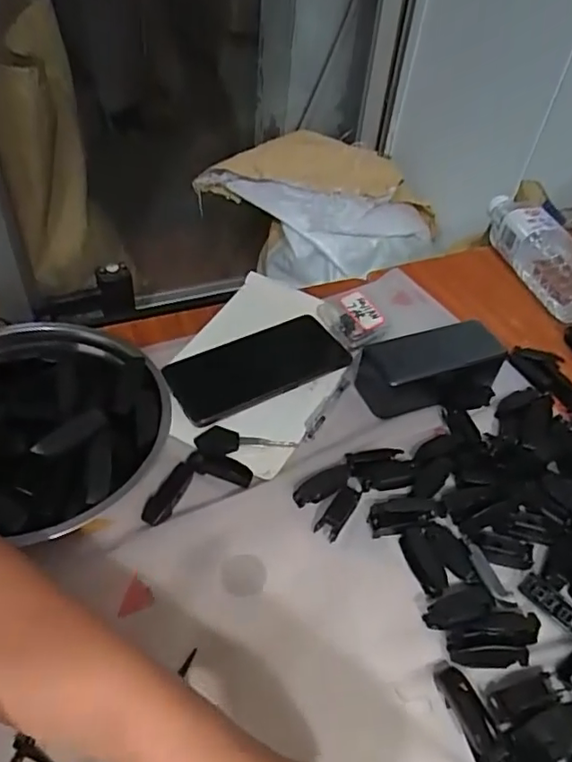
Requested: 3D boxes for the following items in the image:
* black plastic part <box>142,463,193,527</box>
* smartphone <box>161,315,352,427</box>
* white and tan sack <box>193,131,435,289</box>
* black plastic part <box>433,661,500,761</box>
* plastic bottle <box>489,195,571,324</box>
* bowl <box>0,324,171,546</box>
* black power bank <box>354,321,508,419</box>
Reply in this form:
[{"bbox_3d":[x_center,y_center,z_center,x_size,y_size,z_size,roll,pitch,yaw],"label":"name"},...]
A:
[{"bbox_3d":[-0.091,0.086,0.439,0.017,0.007,0.055,23,48,16],"label":"black plastic part"},{"bbox_3d":[-0.024,-0.013,0.541,0.165,0.015,0.078,-21,51,-24],"label":"smartphone"},{"bbox_3d":[0.067,-0.345,1.234,0.495,0.279,0.135,11,46,6],"label":"white and tan sack"},{"bbox_3d":[0.113,0.204,0.345,0.023,0.019,0.070,-10,47,-14],"label":"black plastic part"},{"bbox_3d":[0.301,-0.153,0.680,0.061,0.071,0.205,-9,47,-13],"label":"plastic bottle"},{"bbox_3d":[-0.186,0.036,0.438,0.194,0.080,0.182,3,45,-3],"label":"bowl"},{"bbox_3d":[0.135,-0.012,0.525,0.132,0.044,0.063,-9,47,-13],"label":"black power bank"}]

